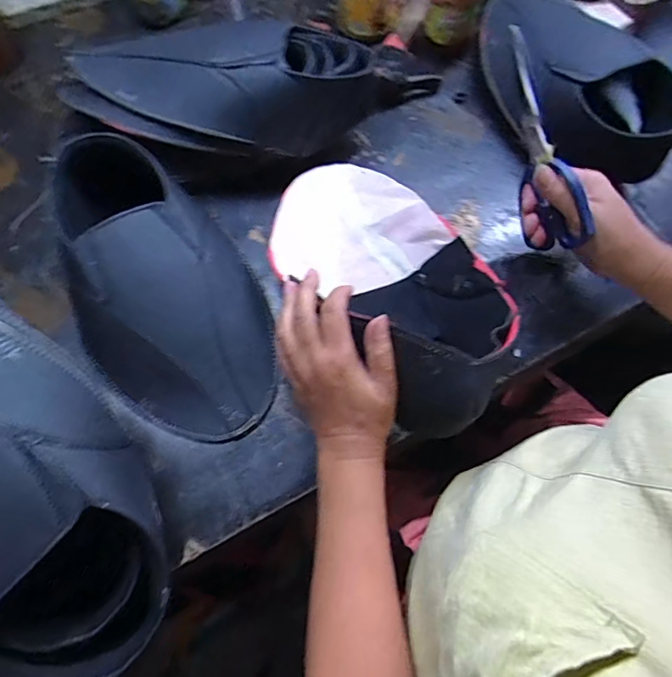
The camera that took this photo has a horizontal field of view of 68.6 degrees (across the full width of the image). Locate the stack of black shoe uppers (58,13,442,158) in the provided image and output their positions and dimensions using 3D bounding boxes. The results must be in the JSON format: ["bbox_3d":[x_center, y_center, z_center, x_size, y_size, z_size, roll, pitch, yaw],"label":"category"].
[{"bbox_3d":[-0.071,-0.269,0.517,0.387,0.094,0.149,-12,67,-19],"label":"stack of black shoe uppers"}]

